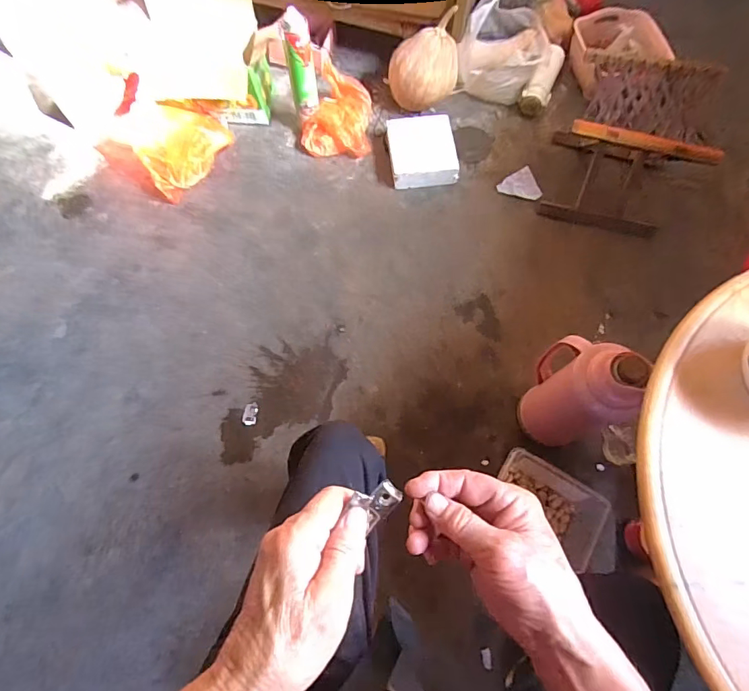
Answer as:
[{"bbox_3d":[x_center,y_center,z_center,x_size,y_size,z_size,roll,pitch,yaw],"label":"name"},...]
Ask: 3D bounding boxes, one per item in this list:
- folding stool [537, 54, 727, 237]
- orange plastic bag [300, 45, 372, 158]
[{"bbox_3d":[0.569,-0.446,1.041,0.270,0.286,0.244,17,73,5],"label":"folding stool"},{"bbox_3d":[-0.101,-0.627,1.218,0.185,0.113,0.206,3,72,1],"label":"orange plastic bag"}]

